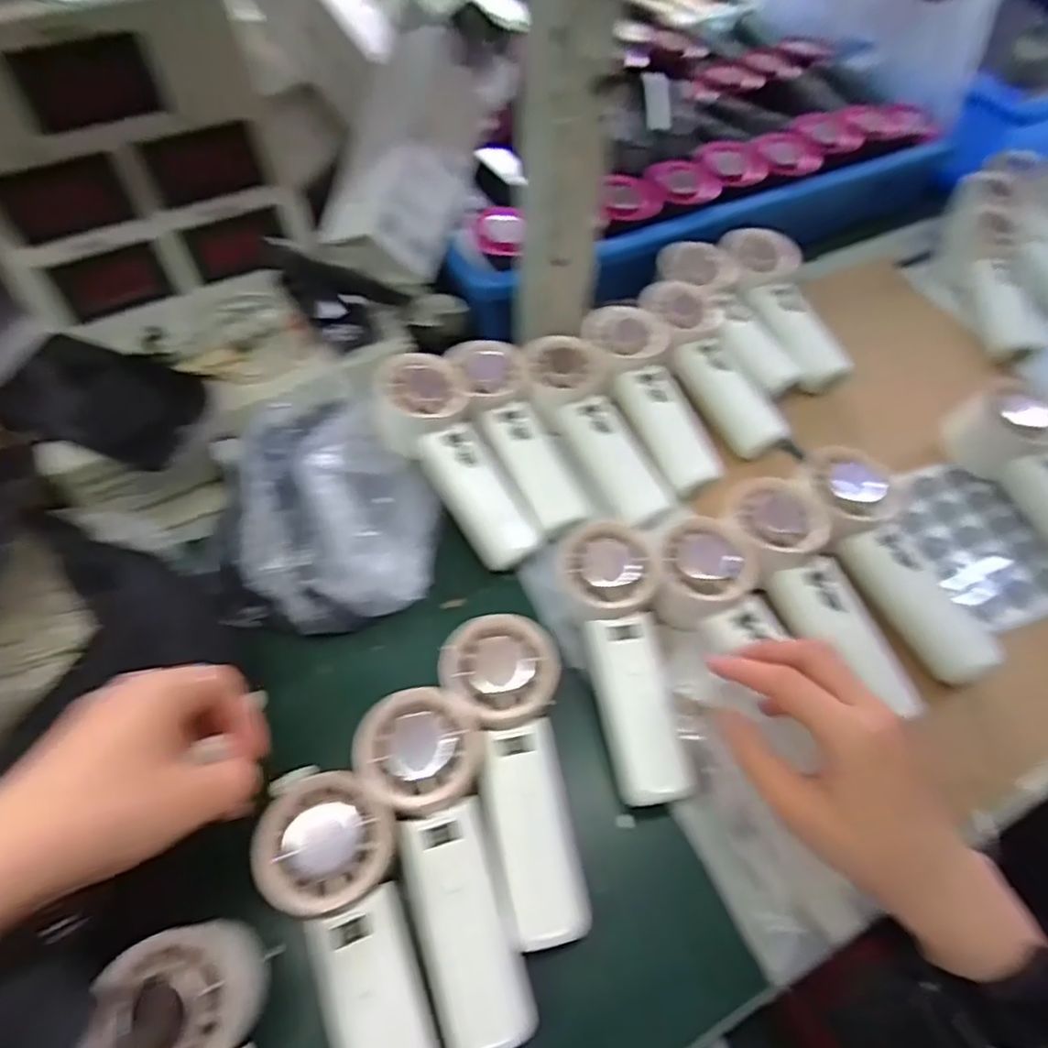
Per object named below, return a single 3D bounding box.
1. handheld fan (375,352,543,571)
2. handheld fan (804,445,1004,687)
[{"bbox_3d":[-0.044,-0.047,0.433,0.064,0.027,0.162,-30,85,-20],"label":"handheld fan"},{"bbox_3d":[0.235,0.023,0.400,0.055,0.031,0.161,-25,79,-17],"label":"handheld fan"}]

